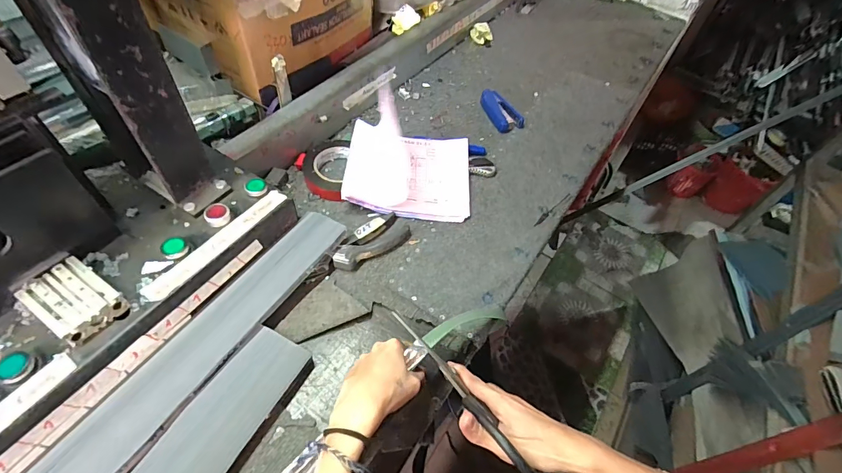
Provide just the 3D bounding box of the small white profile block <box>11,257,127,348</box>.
[{"bbox_3d":[-0.357,0.065,0.412,0.083,0.025,0.060,28,56,16],"label":"small white profile block"}]

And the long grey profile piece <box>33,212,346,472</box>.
[{"bbox_3d":[-0.263,0.139,0.449,0.066,0.029,0.473,29,56,16],"label":"long grey profile piece"}]

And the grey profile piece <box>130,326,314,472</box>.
[{"bbox_3d":[-0.227,0.219,0.413,0.078,0.022,0.264,26,55,14],"label":"grey profile piece"}]

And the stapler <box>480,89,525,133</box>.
[{"bbox_3d":[0.156,-0.253,0.796,0.055,0.022,0.108,-19,57,-18],"label":"stapler"}]

